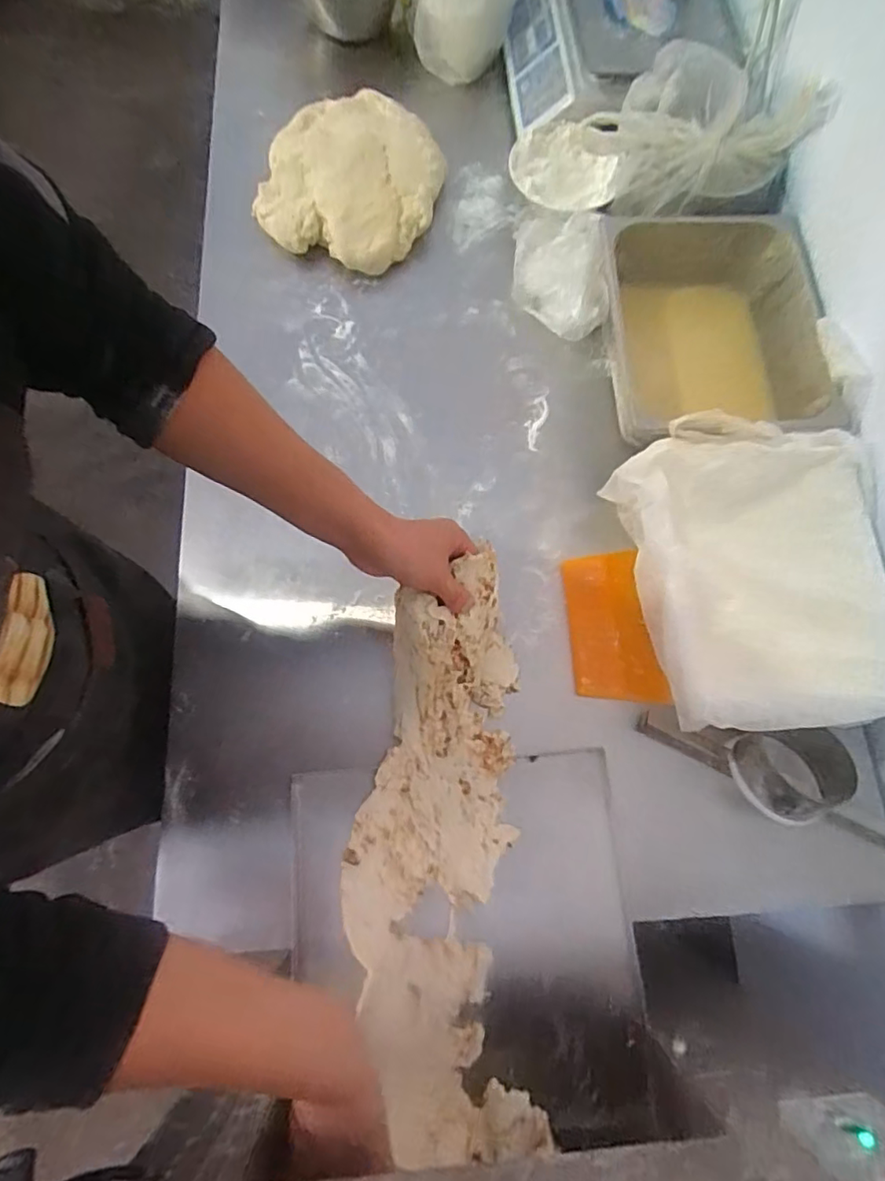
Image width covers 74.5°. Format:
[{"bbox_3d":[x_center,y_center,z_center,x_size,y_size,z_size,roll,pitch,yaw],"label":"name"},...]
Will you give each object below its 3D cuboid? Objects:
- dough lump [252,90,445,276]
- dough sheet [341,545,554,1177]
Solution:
[{"bbox_3d":[-0.142,-0.627,0.885,0.266,0.074,0.270,0,73,0],"label":"dough lump"},{"bbox_3d":[-0.004,0.236,0.601,0.175,0.112,0.523,4,82,2],"label":"dough sheet"}]

